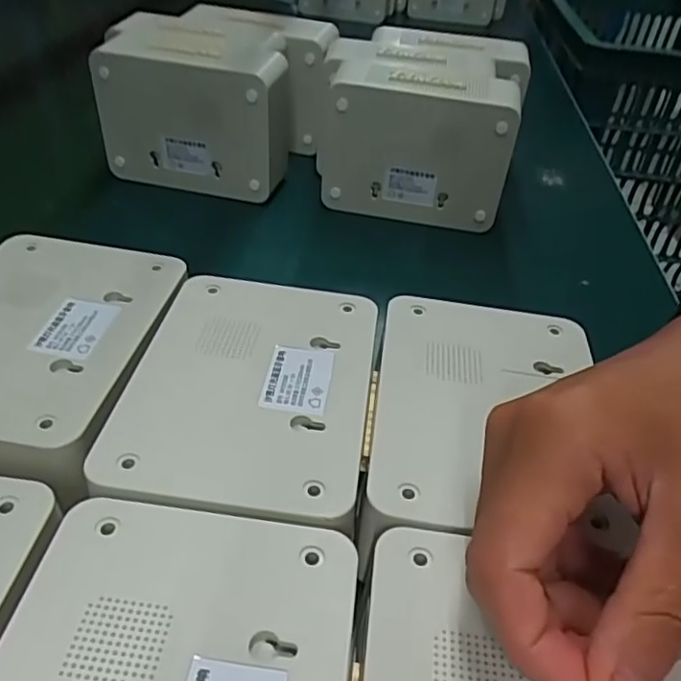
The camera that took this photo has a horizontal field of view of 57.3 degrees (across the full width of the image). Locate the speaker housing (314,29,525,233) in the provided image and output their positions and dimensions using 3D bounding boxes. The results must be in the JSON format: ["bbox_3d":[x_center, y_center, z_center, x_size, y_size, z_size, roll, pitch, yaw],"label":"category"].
[{"bbox_3d":[0.071,-0.193,0.547,0.170,0.111,0.161,11,40,6],"label":"speaker housing"}]

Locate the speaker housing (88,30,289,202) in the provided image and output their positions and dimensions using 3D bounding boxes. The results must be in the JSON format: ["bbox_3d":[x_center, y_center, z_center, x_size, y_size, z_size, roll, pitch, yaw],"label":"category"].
[{"bbox_3d":[-0.114,-0.187,0.515,0.154,0.106,0.066,12,40,7],"label":"speaker housing"}]

